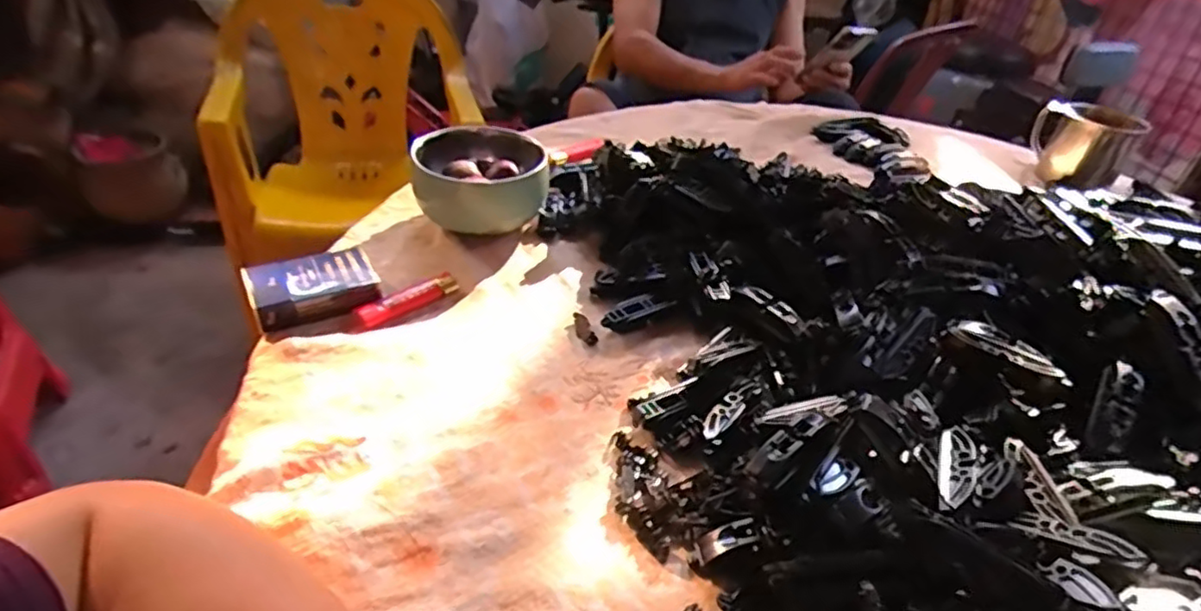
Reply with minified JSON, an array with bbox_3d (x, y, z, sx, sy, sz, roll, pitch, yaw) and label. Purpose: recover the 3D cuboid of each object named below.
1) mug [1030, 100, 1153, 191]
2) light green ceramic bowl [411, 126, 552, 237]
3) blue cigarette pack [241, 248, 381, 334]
[{"bbox_3d":[0.629,-0.210,0.844,0.084,0.091,0.101,9,37,4],"label":"mug"},{"bbox_3d":[-0.114,-0.113,0.604,0.113,0.073,0.113,4,37,-3],"label":"light green ceramic bowl"},{"bbox_3d":[-0.215,-0.016,0.489,0.086,0.016,0.057,-18,66,-26],"label":"blue cigarette pack"}]

